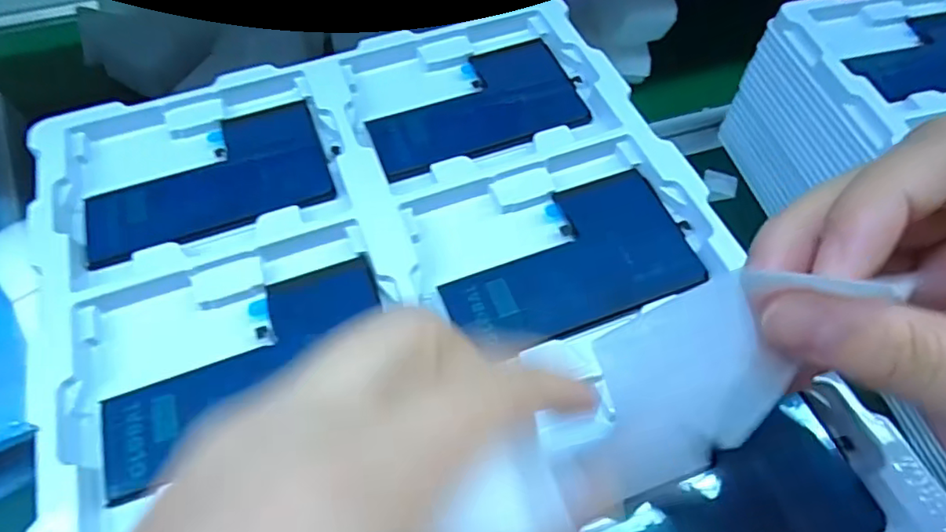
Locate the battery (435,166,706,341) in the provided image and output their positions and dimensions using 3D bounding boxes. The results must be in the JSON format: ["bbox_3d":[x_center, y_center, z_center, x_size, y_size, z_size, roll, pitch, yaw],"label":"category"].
[{"bbox_3d":[0.040,-0.005,0.247,0.107,0.007,0.066,-19,58,-11],"label":"battery"}]

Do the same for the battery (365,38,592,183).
[{"bbox_3d":[0.000,-0.082,0.297,0.109,0.009,0.065,-21,58,-13],"label":"battery"}]

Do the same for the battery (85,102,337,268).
[{"bbox_3d":[-0.123,-0.040,0.273,0.108,0.008,0.065,-21,58,-13],"label":"battery"}]

